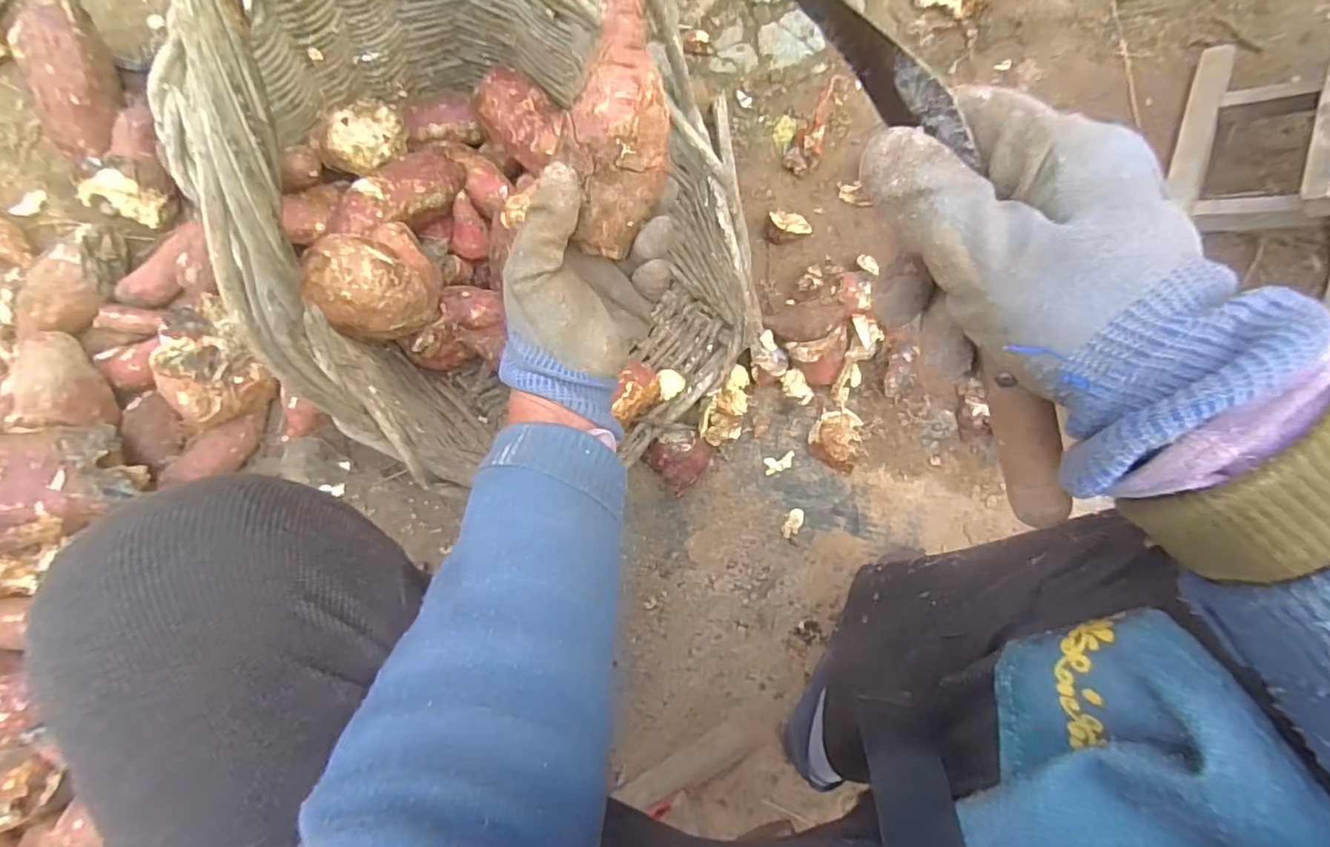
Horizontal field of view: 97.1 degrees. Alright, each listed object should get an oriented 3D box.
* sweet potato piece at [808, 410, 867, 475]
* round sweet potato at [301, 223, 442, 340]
[{"bbox_3d":[0.191,0.016,0.638,0.060,0.025,0.064,0,80,1],"label":"sweet potato piece"},{"bbox_3d":[-0.258,-0.126,0.523,0.099,0.085,0.077,-31,81,-4],"label":"round sweet potato"}]

